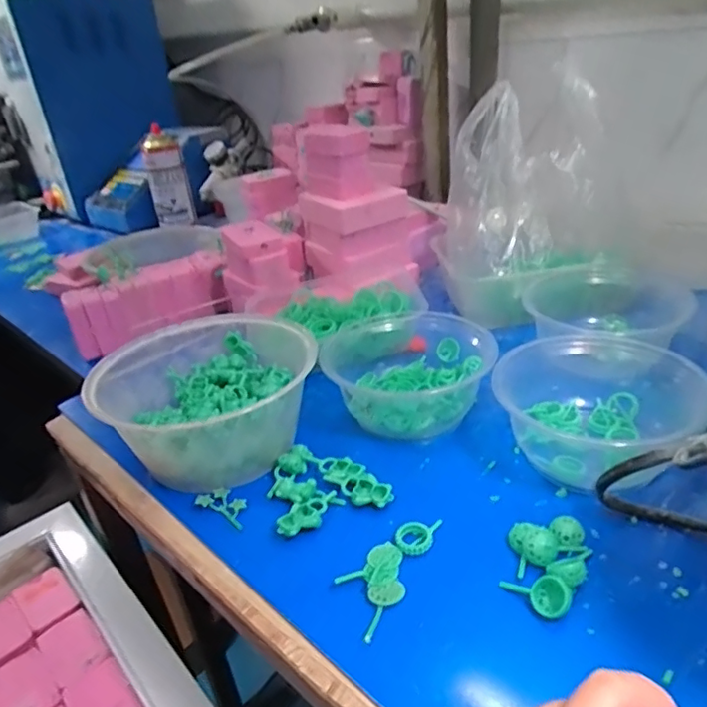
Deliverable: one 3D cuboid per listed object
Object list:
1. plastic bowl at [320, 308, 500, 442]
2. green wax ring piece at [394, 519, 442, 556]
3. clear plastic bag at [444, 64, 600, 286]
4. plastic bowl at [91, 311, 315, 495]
[{"bbox_3d":[0.048,0.010,0.487,0.132,0.053,0.145,-26,35,-31],"label":"plastic bowl"},{"bbox_3d":[0.043,0.110,0.354,0.034,0.006,0.020,-22,33,-27],"label":"green wax ring piece"},{"bbox_3d":[0.169,-0.178,0.589,0.158,0.209,0.057,17,5,31],"label":"clear plastic bag"},{"bbox_3d":[-0.114,0.032,0.457,0.158,0.071,0.154,-5,29,3],"label":"plastic bowl"}]

